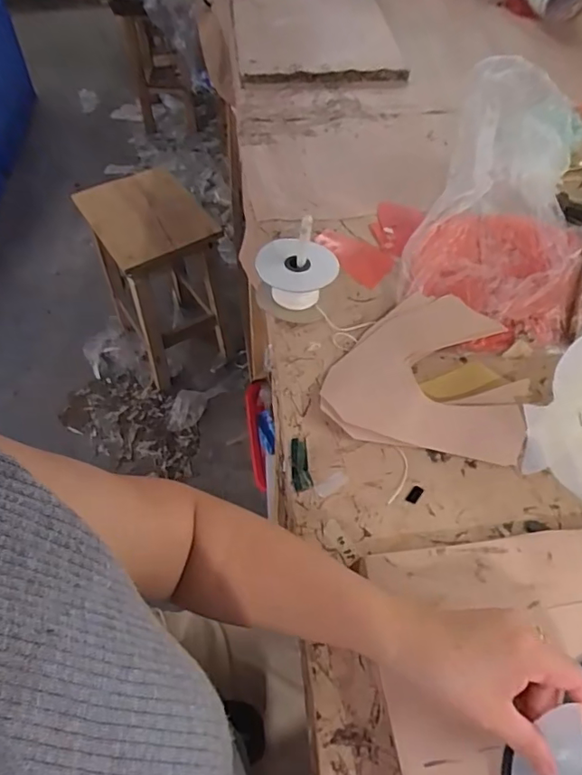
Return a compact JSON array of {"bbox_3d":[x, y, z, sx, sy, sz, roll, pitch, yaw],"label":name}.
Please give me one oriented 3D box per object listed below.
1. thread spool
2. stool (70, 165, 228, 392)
[{"bbox_3d":[0.008,-0.126,0.636,0.087,0.064,0.086,0,53,0],"label":"thread spool"},{"bbox_3d":[-0.327,-0.265,1.416,0.247,0.462,0.297,-25,57,-18],"label":"stool"}]

